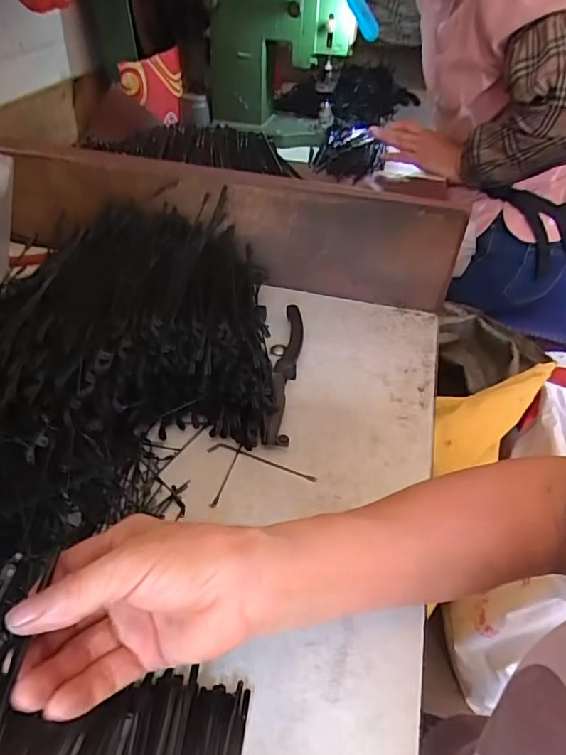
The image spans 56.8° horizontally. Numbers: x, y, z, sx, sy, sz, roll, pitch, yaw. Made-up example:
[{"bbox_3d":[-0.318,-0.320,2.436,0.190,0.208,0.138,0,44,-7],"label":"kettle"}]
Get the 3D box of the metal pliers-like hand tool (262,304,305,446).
[{"bbox_3d":[0.002,-0.007,0.466,0.023,0.022,0.179,7,42,2],"label":"metal pliers-like hand tool"}]

